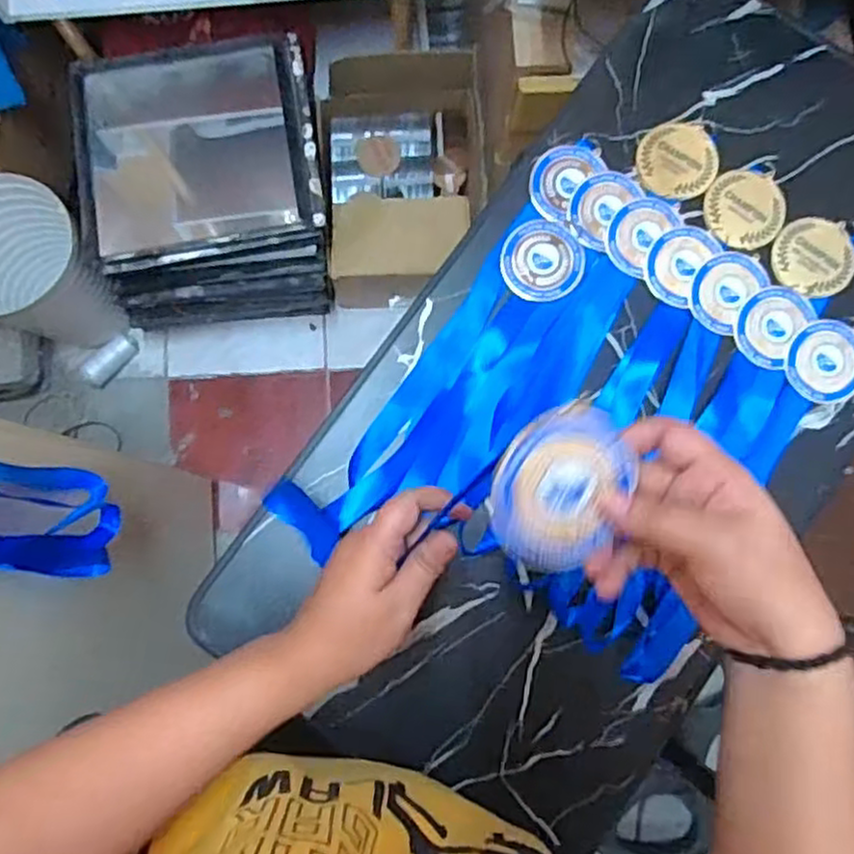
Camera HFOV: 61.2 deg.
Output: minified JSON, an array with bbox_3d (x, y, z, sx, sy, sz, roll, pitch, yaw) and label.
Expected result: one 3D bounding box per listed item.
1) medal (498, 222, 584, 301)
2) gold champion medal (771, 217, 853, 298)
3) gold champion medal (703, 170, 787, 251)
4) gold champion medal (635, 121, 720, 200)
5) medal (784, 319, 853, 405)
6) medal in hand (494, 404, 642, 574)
[{"bbox_3d":[0.103,-0.148,0.644,0.071,0.004,0.073,0,82,-1],"label":"medal"},{"bbox_3d":[0.349,-0.152,0.650,0.072,0.008,0.070,0,82,-1],"label":"gold champion medal"},{"bbox_3d":[0.290,-0.198,0.656,0.075,0.005,0.071,0,82,-1],"label":"gold champion medal"},{"bbox_3d":[0.231,-0.246,0.665,0.071,0.004,0.077,0,82,-1],"label":"gold champion medal"},{"bbox_3d":[0.353,-0.058,0.637,0.068,0.007,0.072,0,91,0],"label":"medal"},{"bbox_3d":[0.064,0.029,0.346,0.064,0.006,0.079,10,97,-19],"label":"medal in hand"}]

